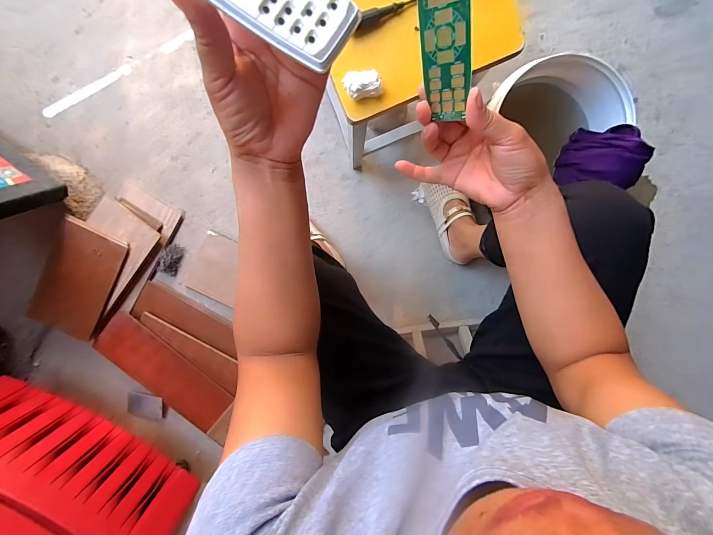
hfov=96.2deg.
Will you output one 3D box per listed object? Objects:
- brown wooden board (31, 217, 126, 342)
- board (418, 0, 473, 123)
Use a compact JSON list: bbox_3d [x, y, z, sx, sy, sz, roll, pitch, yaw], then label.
[{"bbox_3d":[-0.724,0.046,0.830,0.179,0.026,0.310,28,98,-5],"label":"brown wooden board"},{"bbox_3d":[0.064,-0.190,0.237,0.007,0.043,0.145,-40,132,-30],"label":"board"}]

